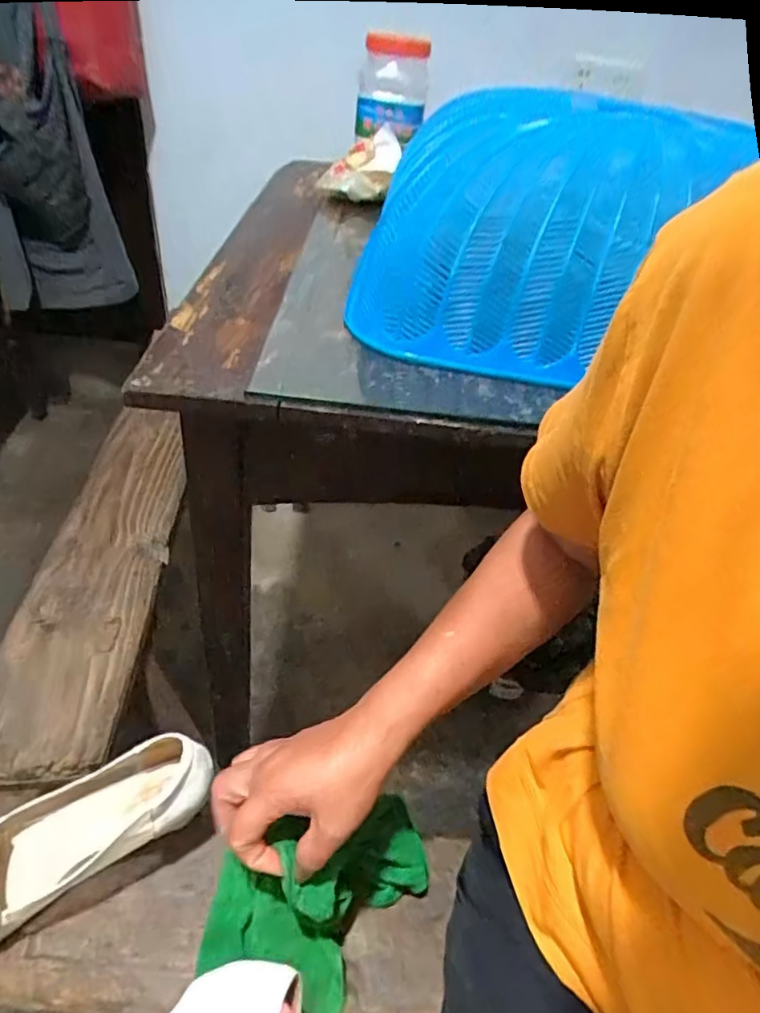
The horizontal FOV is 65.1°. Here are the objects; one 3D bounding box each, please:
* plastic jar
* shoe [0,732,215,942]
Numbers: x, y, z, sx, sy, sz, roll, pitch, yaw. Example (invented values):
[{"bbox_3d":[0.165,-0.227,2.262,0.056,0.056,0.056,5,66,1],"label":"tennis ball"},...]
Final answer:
[{"bbox_3d":[0.017,-0.560,0.794,0.089,0.109,0.093,7,42,0],"label":"plastic jar"},{"bbox_3d":[-0.253,0.256,0.458,0.239,0.073,0.078,-18,47,-26],"label":"shoe"}]

